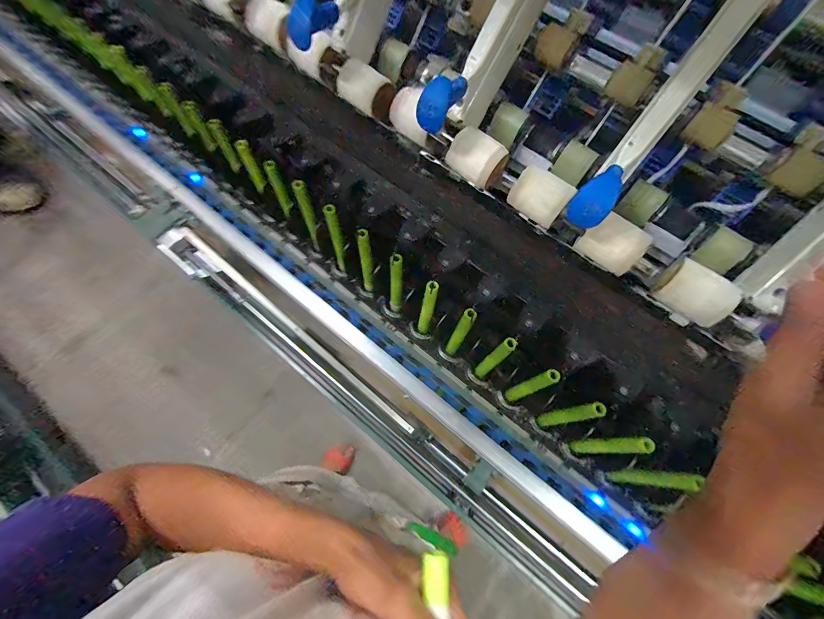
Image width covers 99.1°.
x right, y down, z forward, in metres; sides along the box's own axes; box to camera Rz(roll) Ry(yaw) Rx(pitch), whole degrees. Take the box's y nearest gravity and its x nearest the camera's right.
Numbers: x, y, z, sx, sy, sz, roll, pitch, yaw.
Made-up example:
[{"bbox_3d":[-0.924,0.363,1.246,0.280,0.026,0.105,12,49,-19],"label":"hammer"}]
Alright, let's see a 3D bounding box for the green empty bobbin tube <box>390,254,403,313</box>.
[{"bbox_3d":[-0.028,-0.040,0.605,0.020,0.174,0.024,1,69,-2],"label":"green empty bobbin tube"}]

